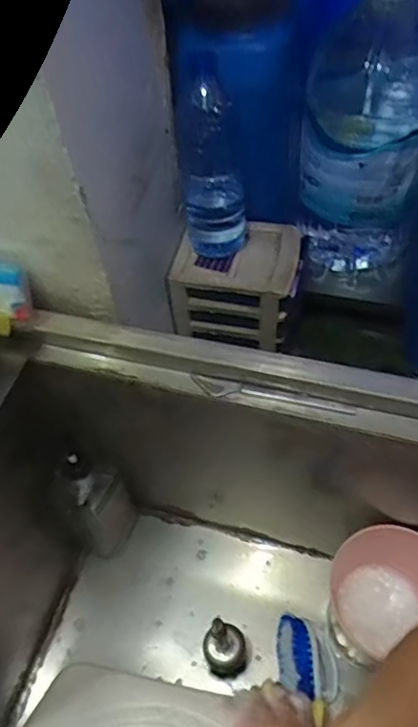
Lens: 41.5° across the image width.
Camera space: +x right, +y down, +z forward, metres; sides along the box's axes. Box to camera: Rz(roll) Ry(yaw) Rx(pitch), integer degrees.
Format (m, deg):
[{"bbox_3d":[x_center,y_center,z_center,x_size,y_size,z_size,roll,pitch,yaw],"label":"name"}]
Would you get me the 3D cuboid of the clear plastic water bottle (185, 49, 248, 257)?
[{"bbox_3d":[0.006,-0.248,0.688,0.075,0.230,0.075,-3,54,3],"label":"clear plastic water bottle"}]

